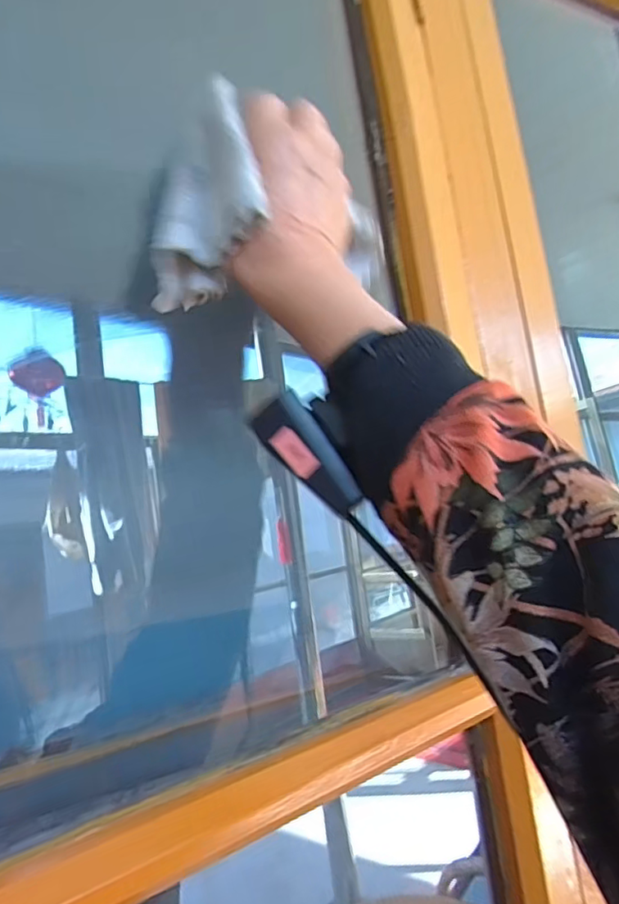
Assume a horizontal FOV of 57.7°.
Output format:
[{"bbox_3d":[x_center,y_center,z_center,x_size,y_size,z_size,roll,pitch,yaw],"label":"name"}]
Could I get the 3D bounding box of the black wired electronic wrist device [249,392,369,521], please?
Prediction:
[{"bbox_3d":[0.000,0.001,0.279,0.026,0.067,0.013,-40,-10,2],"label":"black wired electronic wrist device"}]

